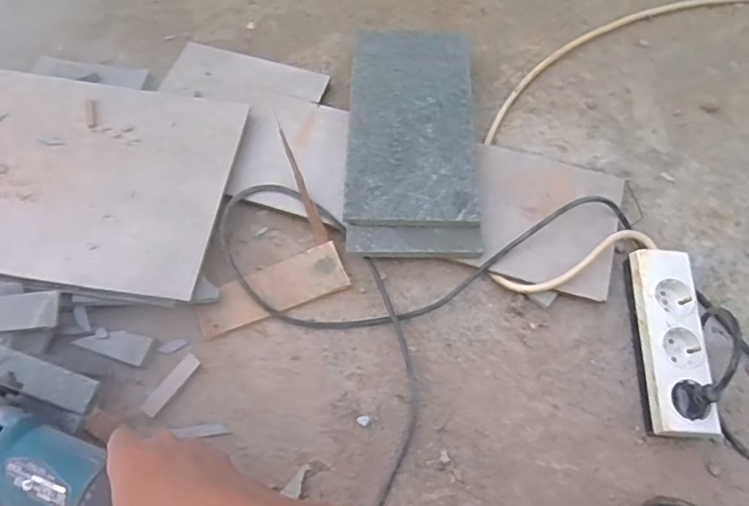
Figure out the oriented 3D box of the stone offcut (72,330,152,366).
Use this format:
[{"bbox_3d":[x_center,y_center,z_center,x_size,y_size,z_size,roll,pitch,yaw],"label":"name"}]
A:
[{"bbox_3d":[-0.275,0.095,0.587,0.071,0.008,0.030,18,67,5],"label":"stone offcut"}]

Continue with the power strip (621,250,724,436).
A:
[{"bbox_3d":[0.301,0.092,0.569,0.066,0.050,0.187,4,66,2],"label":"power strip"}]

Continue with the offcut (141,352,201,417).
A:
[{"bbox_3d":[-0.209,0.138,0.572,0.019,0.013,0.072,33,69,11],"label":"offcut"}]

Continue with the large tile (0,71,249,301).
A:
[{"bbox_3d":[-0.465,-0.111,0.645,0.584,0.012,0.273,8,63,2],"label":"large tile"}]

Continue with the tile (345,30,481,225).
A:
[{"bbox_3d":[0.048,-0.165,0.673,0.155,0.014,0.295,2,62,1],"label":"tile"}]

